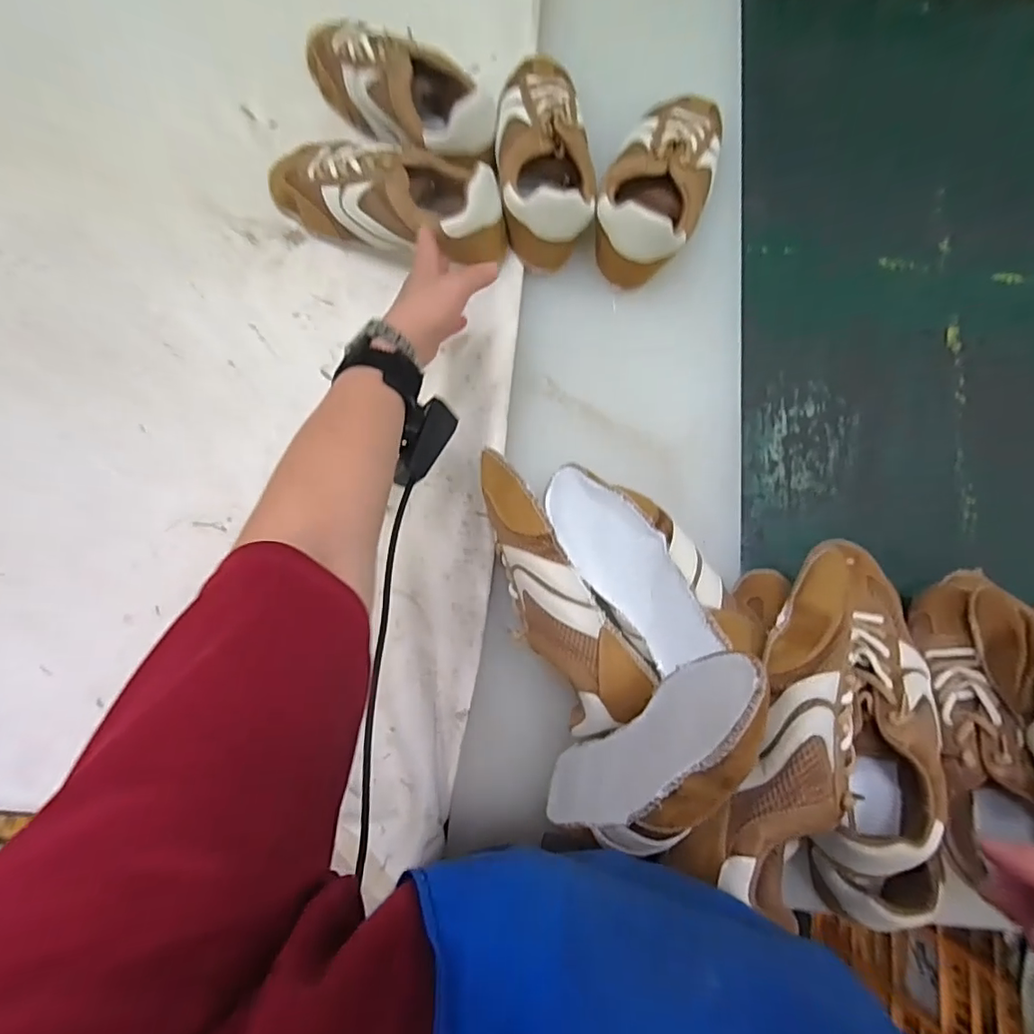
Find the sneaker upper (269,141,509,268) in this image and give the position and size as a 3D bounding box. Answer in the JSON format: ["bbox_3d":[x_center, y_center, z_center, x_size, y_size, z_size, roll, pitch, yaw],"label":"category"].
[{"bbox_3d":[-0.127,-0.303,0.528,0.234,0.068,0.095,14,76,7],"label":"sneaker upper"}]

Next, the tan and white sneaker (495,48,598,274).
[{"bbox_3d":[0.025,-0.360,0.553,0.087,0.086,0.223,-4,77,-2],"label":"tan and white sneaker"}]

